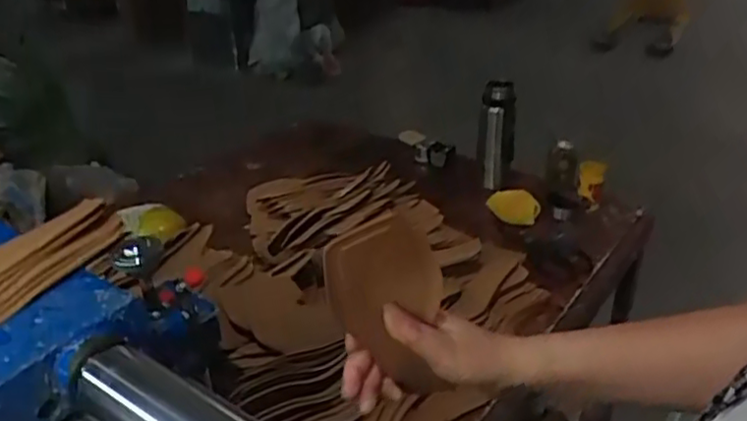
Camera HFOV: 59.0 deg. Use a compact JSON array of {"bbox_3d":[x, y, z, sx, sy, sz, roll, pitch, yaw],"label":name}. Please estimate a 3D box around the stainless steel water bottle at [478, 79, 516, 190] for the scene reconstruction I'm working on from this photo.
[{"bbox_3d":[0.232,-0.148,1.238,0.064,0.200,0.065,5,33,7],"label":"stainless steel water bottle"}]

